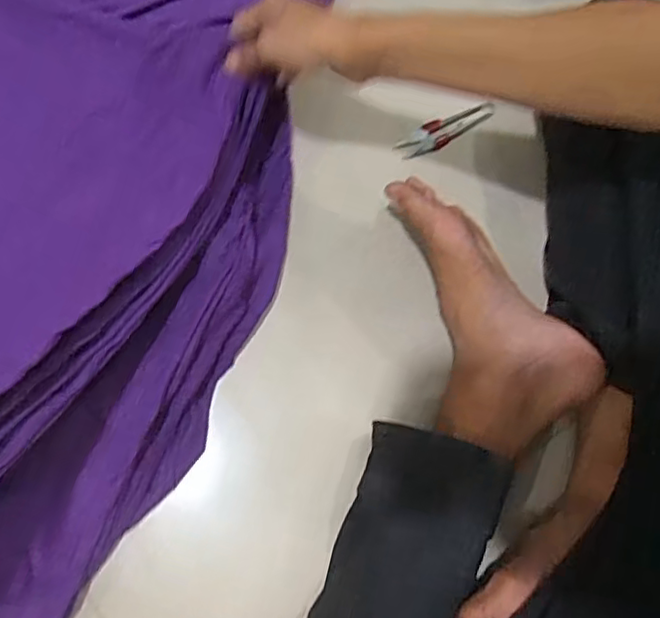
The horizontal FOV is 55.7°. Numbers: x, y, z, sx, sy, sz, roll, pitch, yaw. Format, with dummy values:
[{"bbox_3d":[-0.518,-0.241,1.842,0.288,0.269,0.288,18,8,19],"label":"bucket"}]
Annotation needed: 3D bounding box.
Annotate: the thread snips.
[{"bbox_3d":[0.110,-0.170,0.589,0.098,0.006,0.028,-29,80,-11],"label":"thread snips"}]

